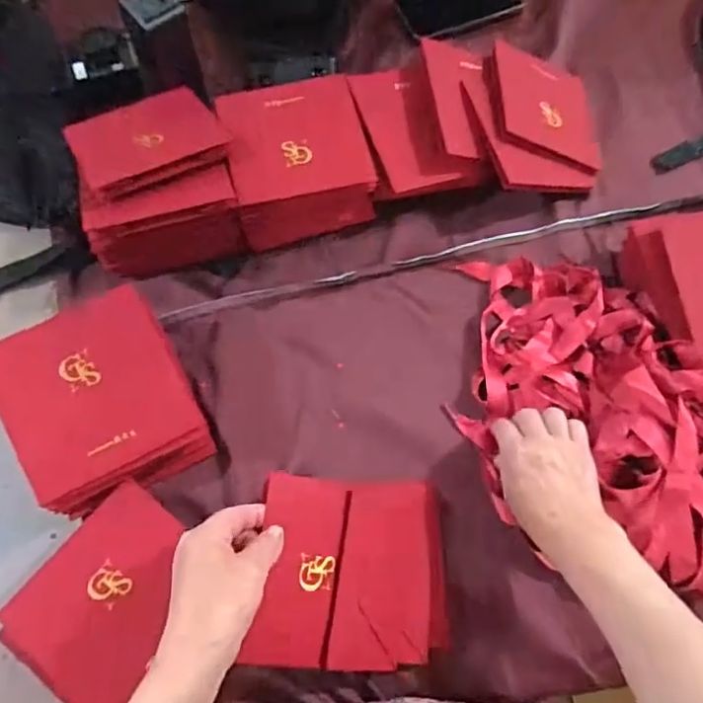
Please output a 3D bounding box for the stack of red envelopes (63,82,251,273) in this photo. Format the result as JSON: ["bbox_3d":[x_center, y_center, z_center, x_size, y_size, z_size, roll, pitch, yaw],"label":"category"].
[{"bbox_3d":[-0.201,-0.181,0.589,0.152,0.091,0.180,-16,72,-7],"label":"stack of red envelopes"}]

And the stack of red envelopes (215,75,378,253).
[{"bbox_3d":[-0.056,-0.201,0.615,0.140,0.070,0.156,-12,72,-6],"label":"stack of red envelopes"}]

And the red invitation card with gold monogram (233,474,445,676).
[{"bbox_3d":[0.008,0.183,0.477,0.178,0.015,0.144,11,74,-30],"label":"red invitation card with gold monogram"}]

